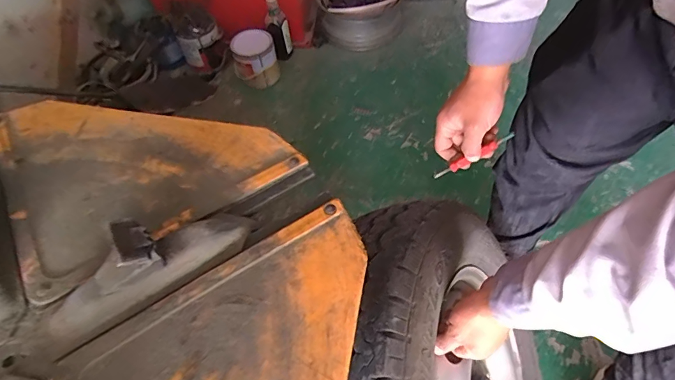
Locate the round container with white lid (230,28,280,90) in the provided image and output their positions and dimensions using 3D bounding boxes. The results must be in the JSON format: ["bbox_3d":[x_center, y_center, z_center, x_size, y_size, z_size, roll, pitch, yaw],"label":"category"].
[{"bbox_3d":[-0.299,-0.483,1.461,0.148,0.162,0.137,-2,57,3],"label":"round container with white lid"}]

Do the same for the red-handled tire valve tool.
[{"bbox_3d":[0.189,-0.046,0.548,0.118,0.010,0.012,-29,58,8],"label":"red-handled tire valve tool"}]

